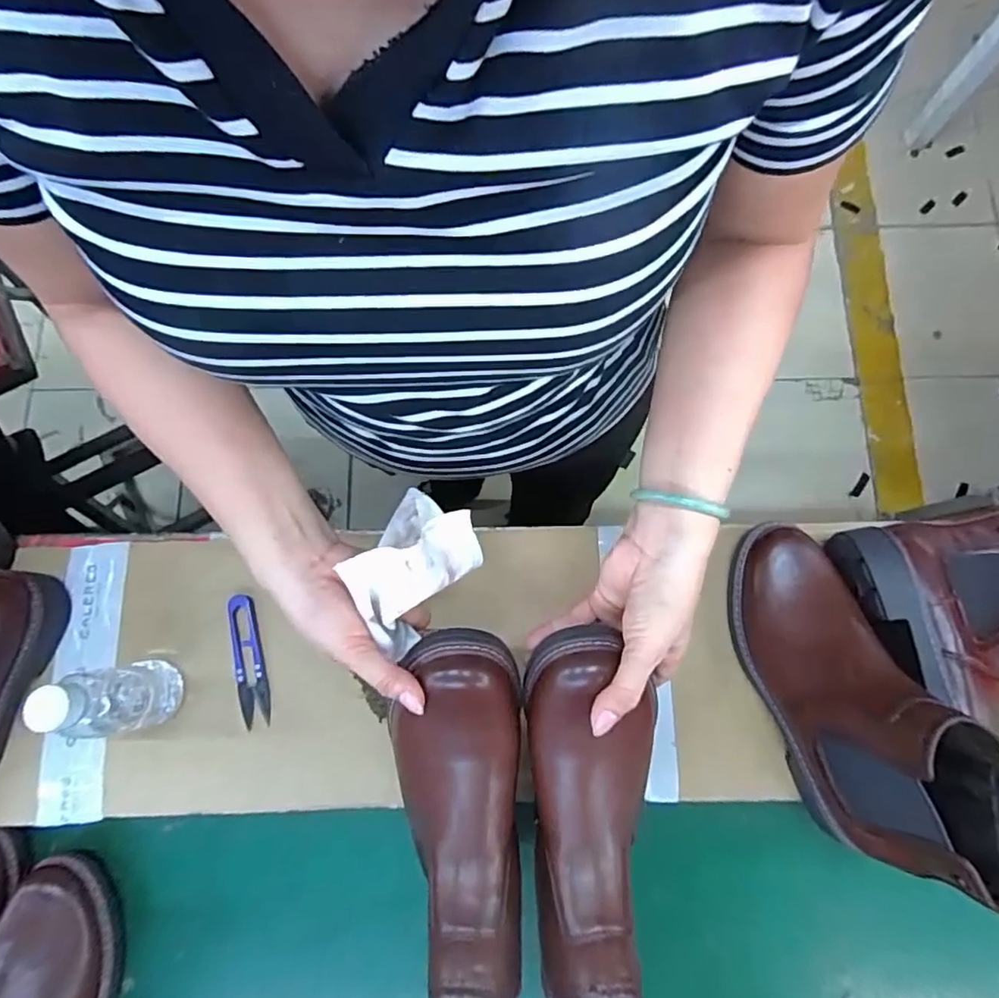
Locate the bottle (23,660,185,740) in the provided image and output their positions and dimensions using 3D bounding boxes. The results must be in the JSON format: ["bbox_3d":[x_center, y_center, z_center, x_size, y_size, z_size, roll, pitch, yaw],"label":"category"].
[{"bbox_3d":[-0.314,0.162,0.466,0.046,0.131,0.052,-5,78,0],"label":"bottle"}]

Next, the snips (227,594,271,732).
[{"bbox_3d":[-0.232,0.148,0.535,0.028,0.004,0.118,-14,78,-1],"label":"snips"}]

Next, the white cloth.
[{"bbox_3d":[-0.059,0.045,0.379,0.068,0.079,0.101,27,80,7],"label":"white cloth"}]

